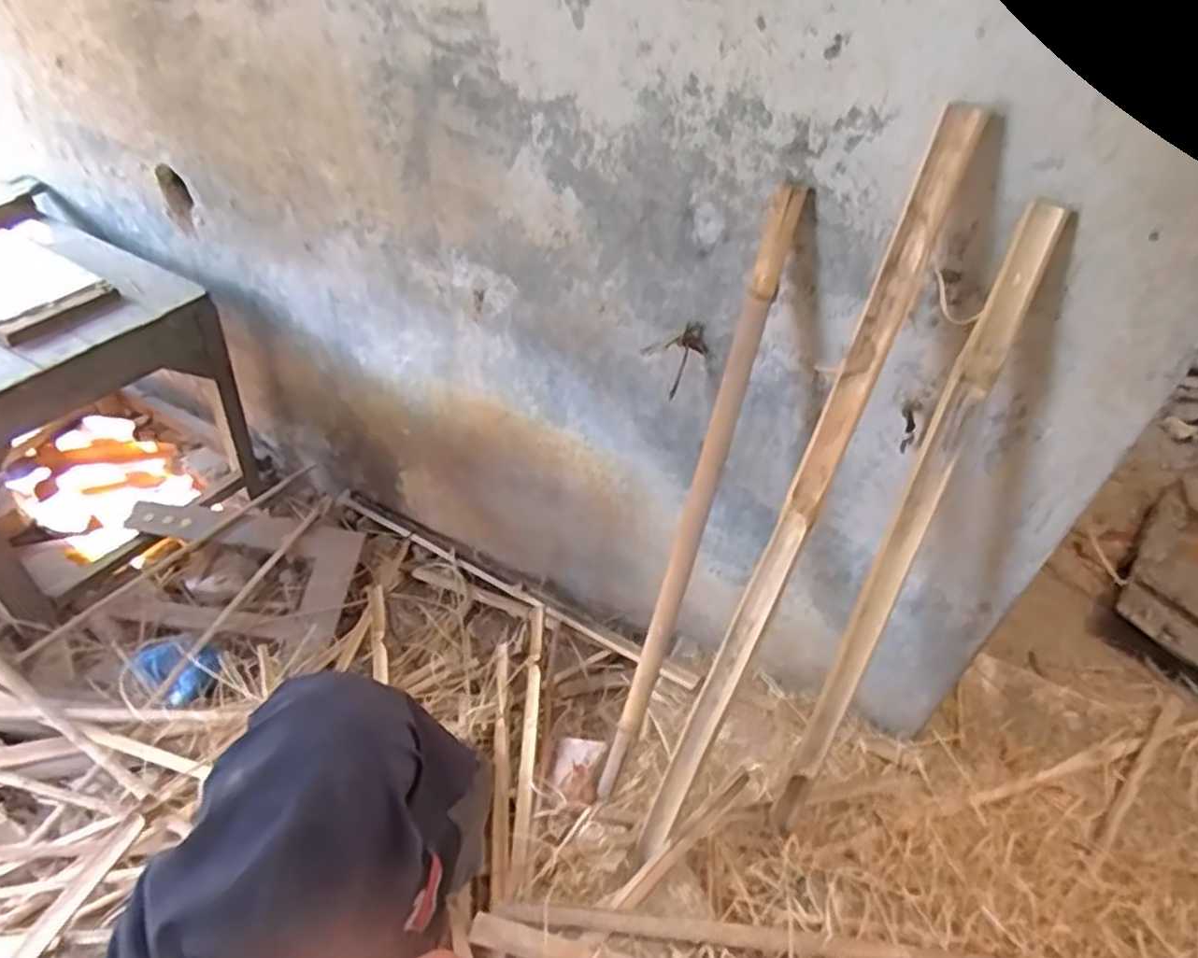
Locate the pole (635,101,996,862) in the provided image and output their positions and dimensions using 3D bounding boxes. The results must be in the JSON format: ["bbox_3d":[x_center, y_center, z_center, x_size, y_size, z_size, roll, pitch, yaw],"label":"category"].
[{"bbox_3d":[0.180,0.075,0.737,0.043,0.825,0.040,27,25,22],"label":"pole"}]

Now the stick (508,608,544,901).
[{"bbox_3d":[-0.097,0.353,1.015,0.026,0.025,0.398,3,44,-2],"label":"stick"}]

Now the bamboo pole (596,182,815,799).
[{"bbox_3d":[0.094,0.069,0.823,0.027,0.754,0.031,24,26,19],"label":"bamboo pole"}]

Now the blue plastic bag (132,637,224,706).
[{"bbox_3d":[-0.599,0.273,1.061,0.118,0.028,0.094,30,50,24],"label":"blue plastic bag"}]

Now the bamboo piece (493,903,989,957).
[{"bbox_3d":[0.207,0.521,0.818,0.622,0.028,0.035,6,46,2],"label":"bamboo piece"}]

